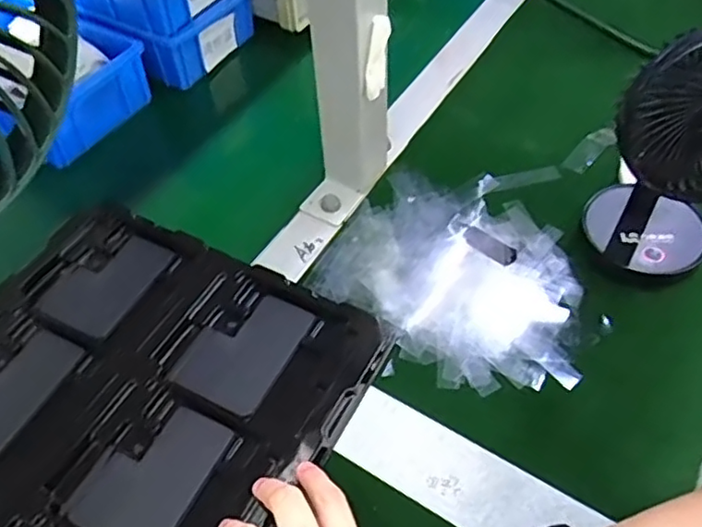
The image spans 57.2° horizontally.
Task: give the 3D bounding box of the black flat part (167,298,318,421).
[{"bbox_3d":[-0.076,0.059,0.451,0.066,0.004,0.089,21,55,18],"label":"black flat part"}]

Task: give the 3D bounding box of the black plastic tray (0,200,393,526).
[{"bbox_3d":[-0.171,0.108,0.413,0.282,0.020,0.321,22,55,17],"label":"black plastic tray"}]

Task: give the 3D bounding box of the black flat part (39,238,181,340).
[{"bbox_3d":[-0.191,0.012,0.503,0.072,0.004,0.089,21,55,18],"label":"black flat part"}]

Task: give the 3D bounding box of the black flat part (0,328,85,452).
[{"bbox_3d":[-0.236,0.083,0.442,0.067,0.004,0.089,20,55,18],"label":"black flat part"}]

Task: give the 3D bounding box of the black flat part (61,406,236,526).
[{"bbox_3d":[-0.123,0.128,0.396,0.067,0.004,0.089,21,55,19],"label":"black flat part"}]

